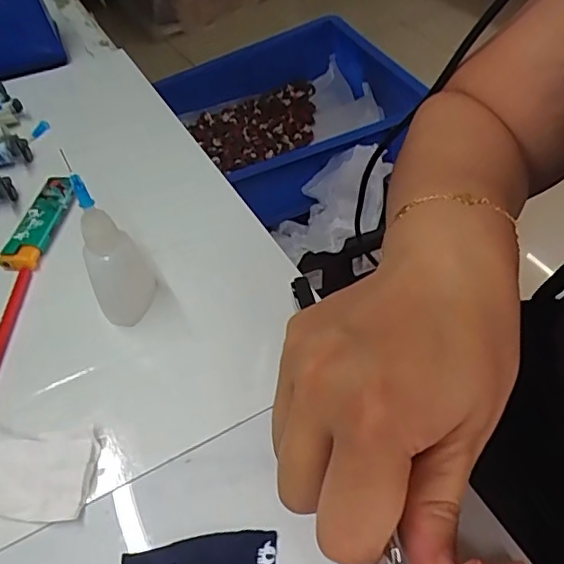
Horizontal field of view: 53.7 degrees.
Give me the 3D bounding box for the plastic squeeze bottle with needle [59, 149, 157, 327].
[{"bbox_3d":[-0.087,-0.016,0.285,0.029,0.093,0.025,-18,50,-9],"label":"plastic squeeze bottle with needle"}]

